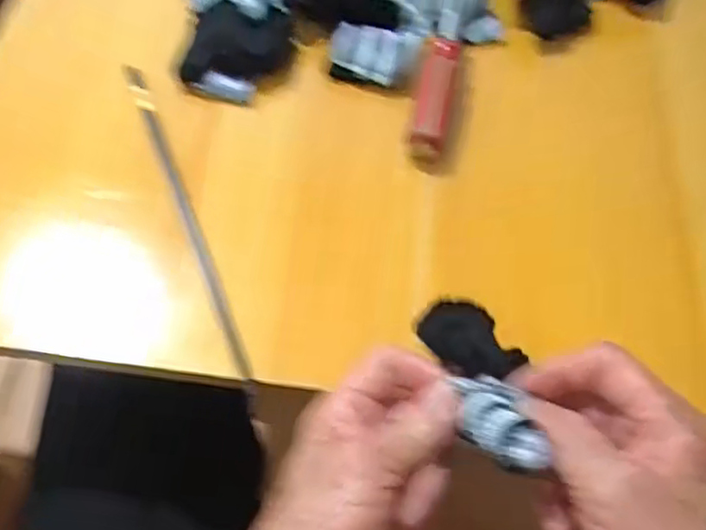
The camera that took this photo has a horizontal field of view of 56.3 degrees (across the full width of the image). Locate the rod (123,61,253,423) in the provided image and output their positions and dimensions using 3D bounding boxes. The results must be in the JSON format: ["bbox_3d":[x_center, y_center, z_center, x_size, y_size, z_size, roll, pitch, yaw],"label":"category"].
[{"bbox_3d":[-0.096,-0.031,0.379,0.009,0.006,0.249,-19,63,-14],"label":"rod"}]

